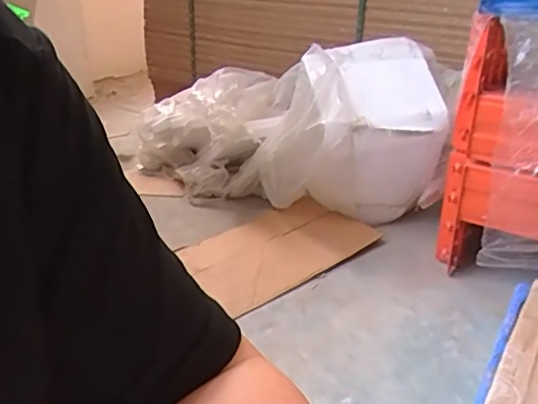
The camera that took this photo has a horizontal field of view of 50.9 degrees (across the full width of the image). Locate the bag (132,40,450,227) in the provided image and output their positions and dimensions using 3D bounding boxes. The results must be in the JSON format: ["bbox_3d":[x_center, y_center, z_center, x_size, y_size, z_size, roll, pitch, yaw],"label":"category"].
[{"bbox_3d":[0.101,-0.201,1.507,0.689,0.395,0.319,9,29,18],"label":"bag"}]

